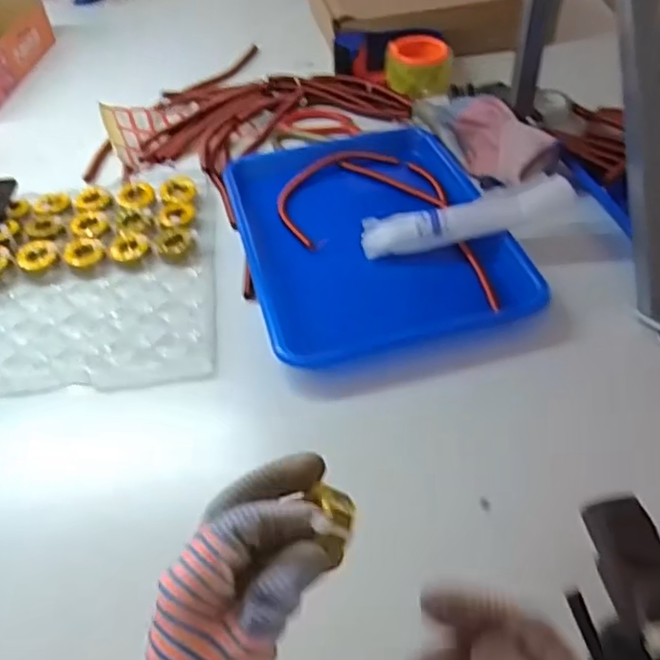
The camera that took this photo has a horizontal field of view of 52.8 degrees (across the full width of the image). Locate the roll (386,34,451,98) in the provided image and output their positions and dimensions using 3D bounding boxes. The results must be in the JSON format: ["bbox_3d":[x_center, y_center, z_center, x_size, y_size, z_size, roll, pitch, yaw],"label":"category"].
[{"bbox_3d":[0.119,-0.353,0.885,0.085,0.044,0.093,4,47,8],"label":"roll"}]

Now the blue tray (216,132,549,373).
[{"bbox_3d":[0.038,-0.106,0.682,0.249,0.027,0.330,-13,47,-7],"label":"blue tray"}]

